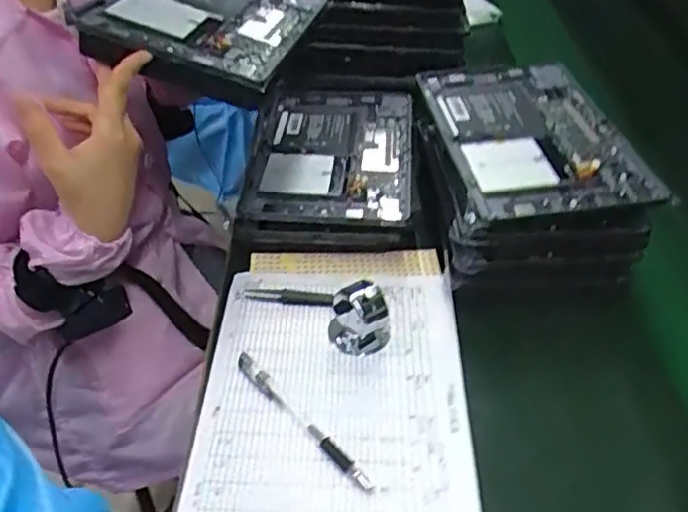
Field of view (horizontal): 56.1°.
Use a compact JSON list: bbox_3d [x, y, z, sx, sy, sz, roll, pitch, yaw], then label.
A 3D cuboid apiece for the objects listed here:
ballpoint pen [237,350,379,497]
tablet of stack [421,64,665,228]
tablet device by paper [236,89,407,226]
[{"bbox_3d":[-0.034,0.127,0.507,0.012,0.008,0.161,-29,49,-33],"label":"ballpoint pen"},{"bbox_3d":[0.181,-0.123,0.635,0.169,0.012,0.250,-6,44,-5],"label":"tablet of stack"},{"bbox_3d":[-0.014,-0.120,0.716,0.172,0.029,0.261,4,39,1],"label":"tablet device by paper"}]

